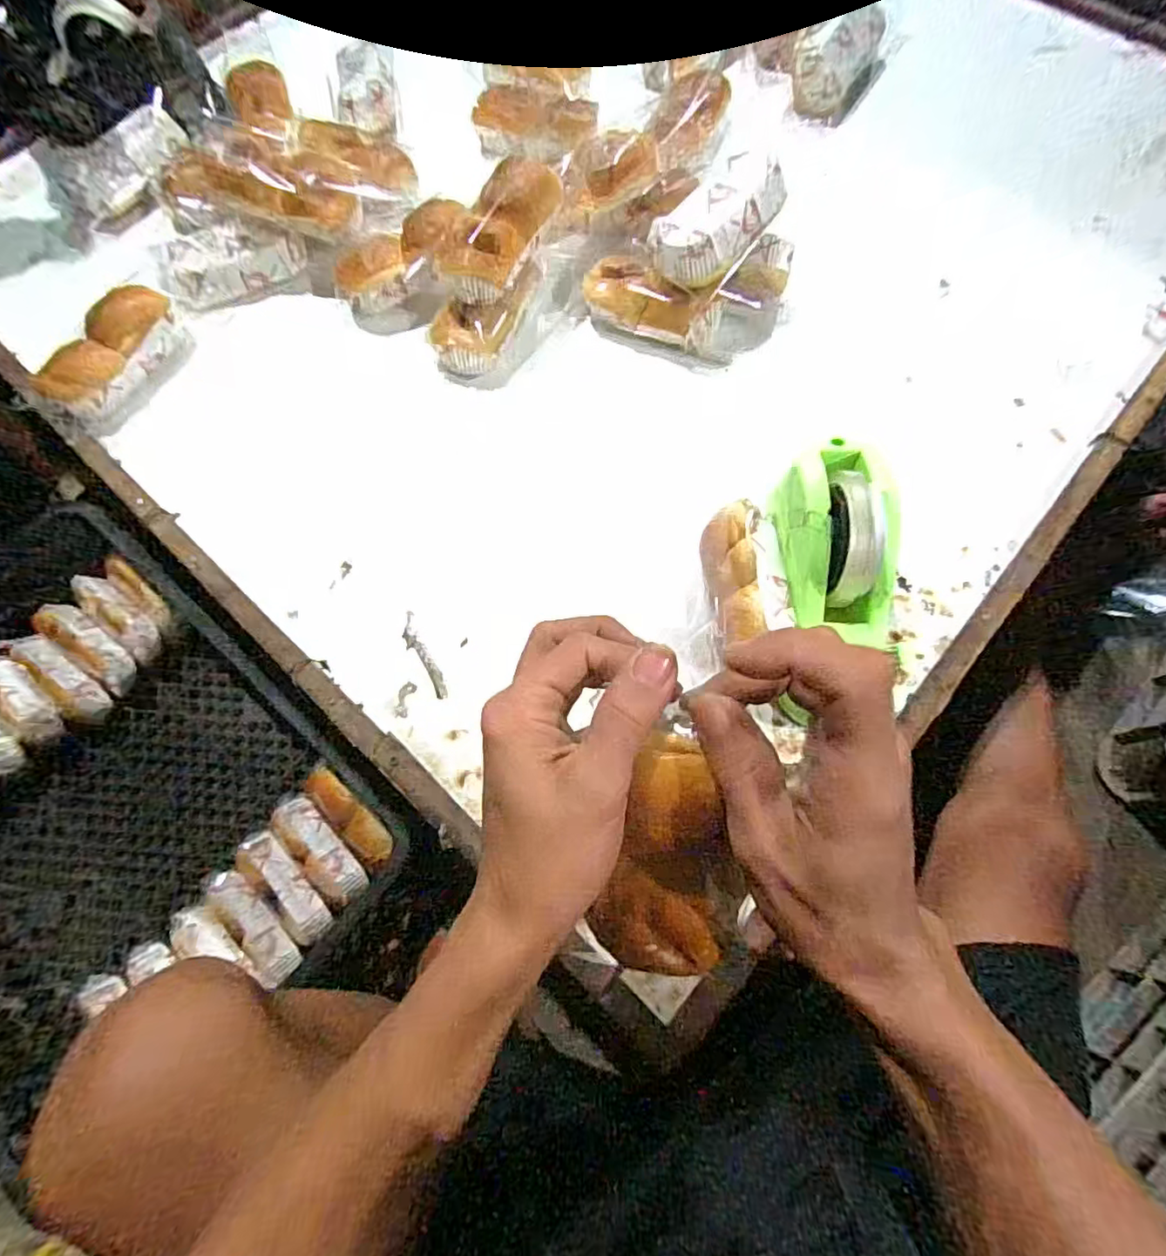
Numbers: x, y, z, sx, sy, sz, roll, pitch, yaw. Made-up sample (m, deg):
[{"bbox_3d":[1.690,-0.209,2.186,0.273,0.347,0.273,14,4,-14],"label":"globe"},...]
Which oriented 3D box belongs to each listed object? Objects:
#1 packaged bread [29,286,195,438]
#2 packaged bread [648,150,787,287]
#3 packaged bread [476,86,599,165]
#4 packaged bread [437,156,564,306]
[{"bbox_3d":[-0.446,-0.256,0.563,0.069,0.053,0.164,24,72,10],"label":"packaged bread"},{"bbox_3d":[0.124,-0.368,0.525,0.073,0.043,0.135,40,76,14],"label":"packaged bread"},{"bbox_3d":[-0.062,-0.572,0.669,0.155,0.047,0.063,28,73,11],"label":"packaged bread"},{"bbox_3d":[-0.076,-0.365,0.533,0.075,0.048,0.129,21,73,9],"label":"packaged bread"}]

